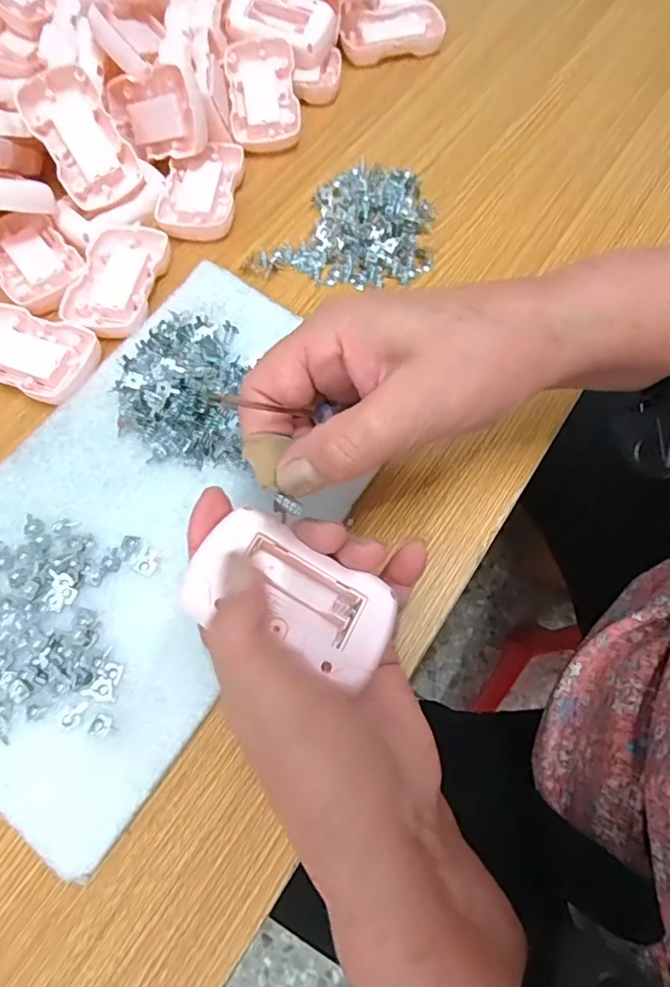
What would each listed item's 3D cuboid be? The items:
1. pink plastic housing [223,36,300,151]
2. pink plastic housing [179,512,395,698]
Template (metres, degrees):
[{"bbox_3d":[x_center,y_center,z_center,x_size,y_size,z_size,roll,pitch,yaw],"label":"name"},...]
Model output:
[{"bbox_3d":[-0.056,-0.312,0.415,0.052,0.010,0.091,-8,85,6],"label":"pink plastic housing"},{"bbox_3d":[-0.016,0.040,0.217,0.080,0.021,0.046,22,70,8],"label":"pink plastic housing"}]

